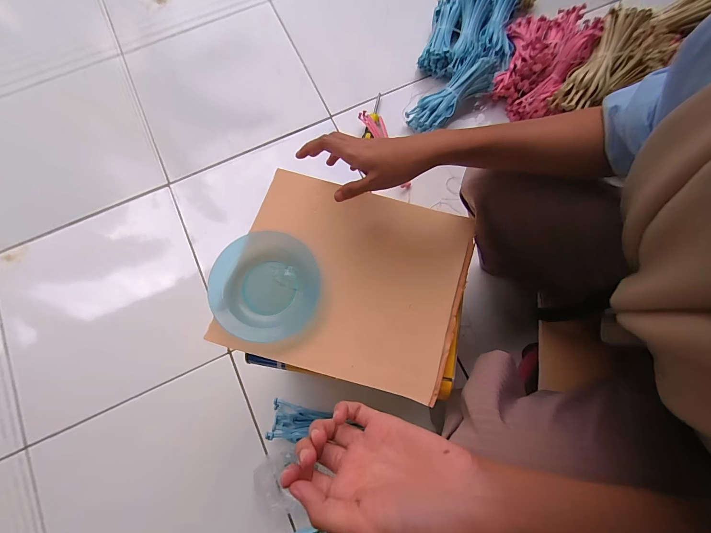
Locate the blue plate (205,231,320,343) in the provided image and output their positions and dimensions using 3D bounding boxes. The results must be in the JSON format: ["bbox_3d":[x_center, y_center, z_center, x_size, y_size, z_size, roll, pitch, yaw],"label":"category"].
[{"bbox_3d":[-0.107,0.023,0.374,0.118,0.030,0.128,0,78,0],"label":"blue plate"}]

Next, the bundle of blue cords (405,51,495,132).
[{"bbox_3d":[0.212,-0.380,0.689,0.205,0.064,0.080,-40,80,-8],"label":"bundle of blue cords"}]

